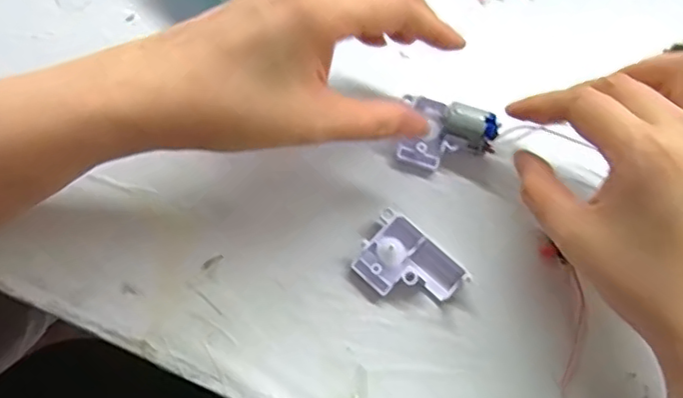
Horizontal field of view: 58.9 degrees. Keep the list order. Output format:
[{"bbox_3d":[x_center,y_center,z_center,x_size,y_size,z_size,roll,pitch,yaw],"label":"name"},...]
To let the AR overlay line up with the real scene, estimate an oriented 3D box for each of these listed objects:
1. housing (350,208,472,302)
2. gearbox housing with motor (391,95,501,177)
[{"bbox_3d":[0.032,0.033,0.294,0.049,0.013,0.035,41,74,12],"label":"housing"},{"bbox_3d":[0.054,-0.031,0.313,0.048,0.017,0.038,14,76,5],"label":"gearbox housing with motor"}]

